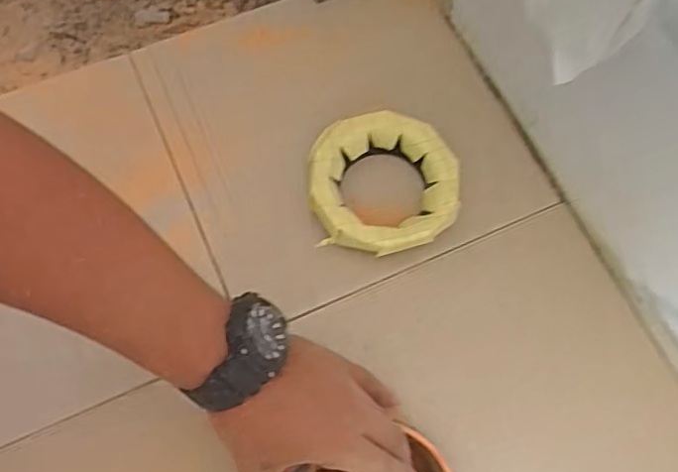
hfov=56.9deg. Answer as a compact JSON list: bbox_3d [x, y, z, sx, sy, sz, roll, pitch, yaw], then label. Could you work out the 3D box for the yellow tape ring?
[{"bbox_3d":[0.036,-0.041,0.517,0.118,0.045,0.112,1,69,-2],"label":"yellow tape ring"}]

